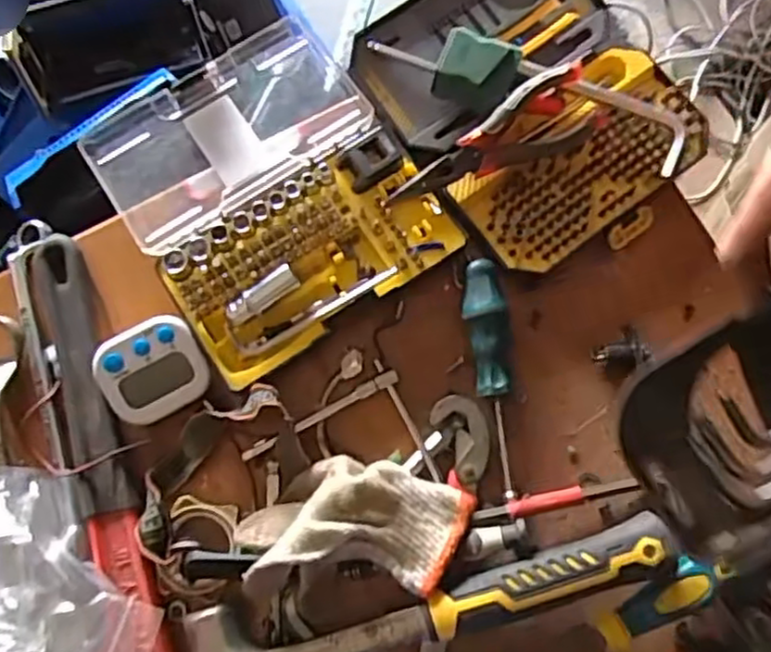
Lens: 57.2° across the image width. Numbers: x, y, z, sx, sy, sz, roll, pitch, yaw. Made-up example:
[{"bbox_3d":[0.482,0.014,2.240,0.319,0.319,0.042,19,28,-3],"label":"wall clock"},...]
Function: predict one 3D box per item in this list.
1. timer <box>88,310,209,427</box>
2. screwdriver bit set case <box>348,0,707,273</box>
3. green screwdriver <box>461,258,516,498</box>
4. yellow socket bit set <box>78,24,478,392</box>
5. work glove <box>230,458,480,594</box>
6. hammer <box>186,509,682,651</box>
[{"bbox_3d":[-0.153,0.029,0.467,0.065,0.016,0.061,-27,99,-6],"label":"timer"},{"bbox_3d":[0.103,-0.165,0.500,0.191,0.042,0.222,-38,80,-7],"label":"screwdriver bit set case"},{"bbox_3d":[0.067,0.033,0.468,0.028,0.027,0.151,-1,78,1],"label":"green screwdriver"},{"bbox_3d":[-0.085,-0.099,0.490,0.185,0.033,0.225,-33,80,-6],"label":"yellow socket bit set"},{"bbox_3d":[-0.021,0.127,0.434,0.135,0.047,0.087,7,79,2],"label":"work glove"},{"bbox_3d":[0.033,0.180,0.432,0.291,0.034,0.081,-15,79,-2],"label":"hammer"}]

